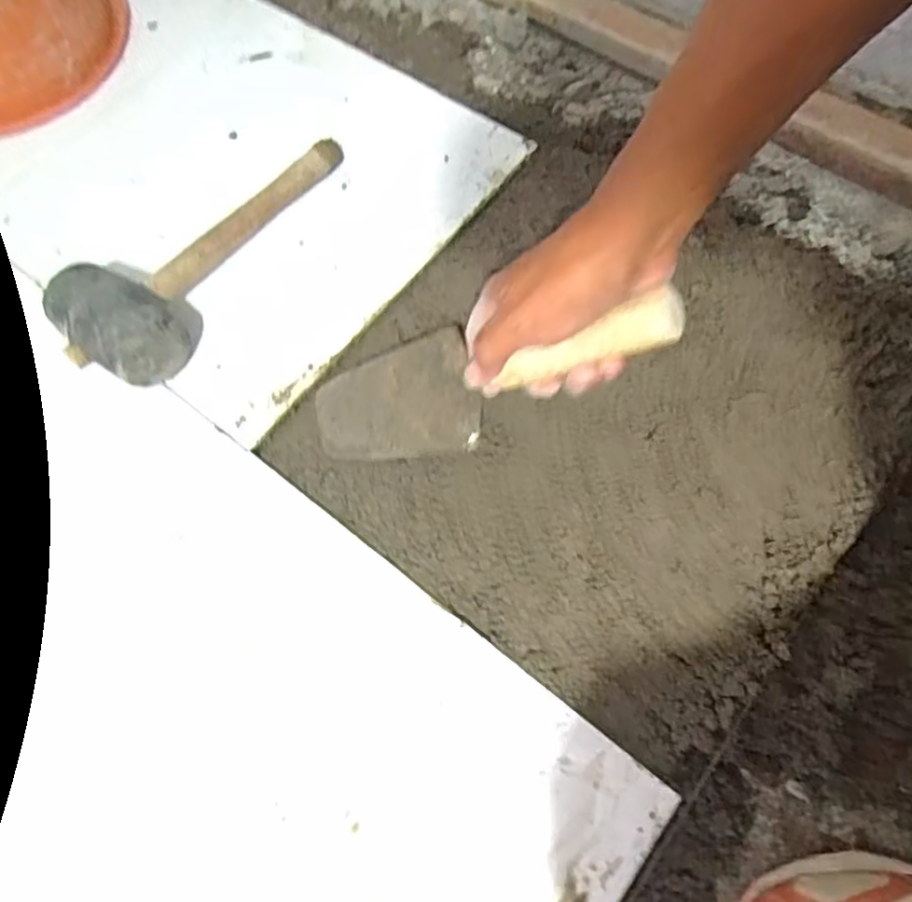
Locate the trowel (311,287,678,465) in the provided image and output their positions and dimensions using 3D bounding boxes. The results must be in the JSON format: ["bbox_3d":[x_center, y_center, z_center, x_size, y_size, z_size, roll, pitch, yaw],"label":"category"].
[{"bbox_3d":[0.016,-0.057,0.461,0.290,0.059,0.086,-13,61,42],"label":"trowel"}]

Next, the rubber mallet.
[{"bbox_3d":[-0.220,-0.189,0.583,0.113,0.085,0.301,27,73,14],"label":"rubber mallet"}]

